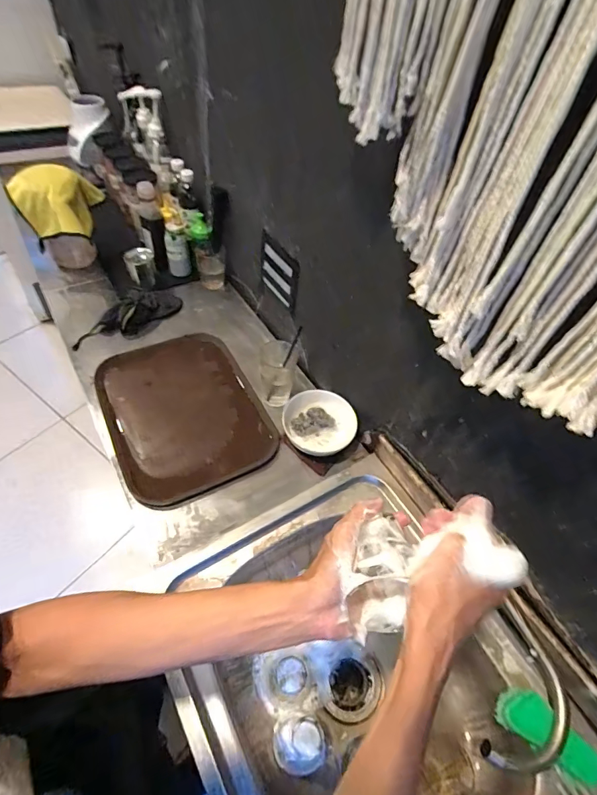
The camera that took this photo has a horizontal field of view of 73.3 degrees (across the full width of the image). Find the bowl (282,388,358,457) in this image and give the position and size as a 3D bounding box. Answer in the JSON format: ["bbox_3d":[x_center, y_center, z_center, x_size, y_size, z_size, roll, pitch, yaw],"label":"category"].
[{"bbox_3d":[0.043,0.054,0.837,0.149,0.066,0.129,14,52,5],"label":"bowl"}]

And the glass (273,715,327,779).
[{"bbox_3d":[0.001,0.517,0.593,0.069,0.094,0.067,3,52,-4],"label":"glass"}]

